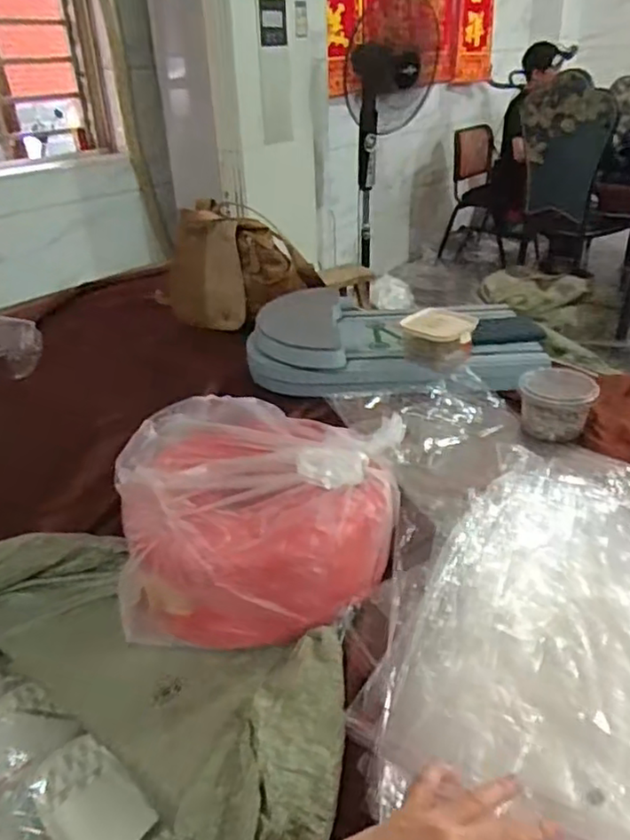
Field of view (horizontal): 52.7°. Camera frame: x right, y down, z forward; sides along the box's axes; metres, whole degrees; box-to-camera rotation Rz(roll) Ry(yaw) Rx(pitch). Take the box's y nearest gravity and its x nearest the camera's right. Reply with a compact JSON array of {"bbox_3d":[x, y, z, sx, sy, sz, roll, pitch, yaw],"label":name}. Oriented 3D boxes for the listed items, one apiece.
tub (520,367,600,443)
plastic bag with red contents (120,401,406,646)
[{"bbox_3d":[0.371,-0.025,0.983,0.099,0.087,0.091,-2,30,1],"label":"tub"},{"bbox_3d":[-0.053,0.100,0.719,0.314,0.154,0.253,-6,30,-7],"label":"plastic bag with red contents"}]

